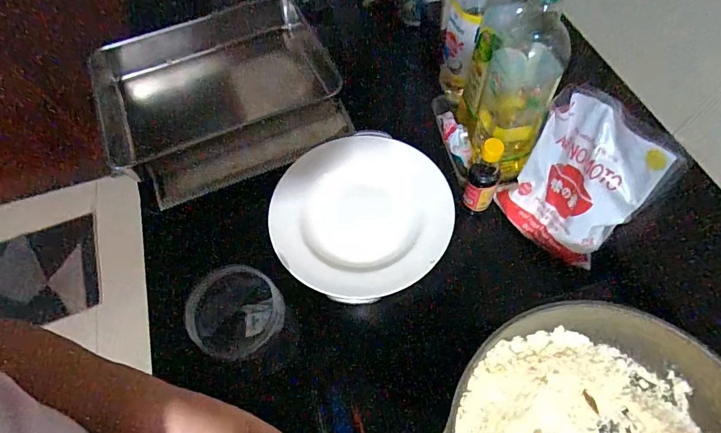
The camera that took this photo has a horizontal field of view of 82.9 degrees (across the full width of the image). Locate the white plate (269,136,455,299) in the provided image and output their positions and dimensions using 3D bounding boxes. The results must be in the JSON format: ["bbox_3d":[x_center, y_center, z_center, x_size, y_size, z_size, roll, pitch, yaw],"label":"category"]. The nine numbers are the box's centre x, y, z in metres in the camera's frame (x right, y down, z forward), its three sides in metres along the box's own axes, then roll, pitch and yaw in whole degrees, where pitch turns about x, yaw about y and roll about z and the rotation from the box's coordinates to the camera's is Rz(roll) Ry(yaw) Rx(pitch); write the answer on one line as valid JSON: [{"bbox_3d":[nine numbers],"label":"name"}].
[{"bbox_3d":[0.000,-0.007,0.488,0.205,0.023,0.208,-1,64,2],"label":"white plate"}]

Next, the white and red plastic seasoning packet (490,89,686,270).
[{"bbox_3d":[0.261,-0.043,0.490,0.029,0.189,0.144,-16,55,-31],"label":"white and red plastic seasoning packet"}]

